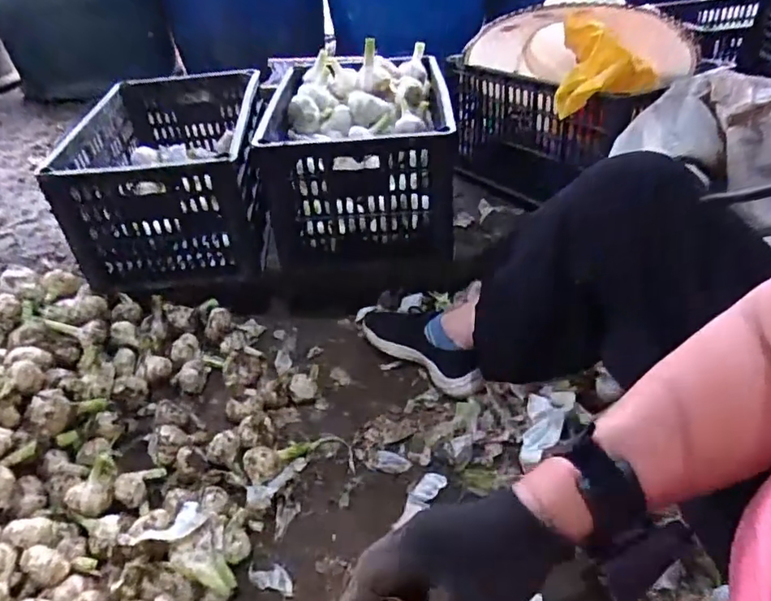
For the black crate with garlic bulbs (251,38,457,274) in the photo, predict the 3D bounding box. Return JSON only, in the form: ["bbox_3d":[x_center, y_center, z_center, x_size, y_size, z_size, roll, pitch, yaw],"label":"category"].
[{"bbox_3d":[-0.044,-0.258,1.023,0.308,0.248,0.386,-5,39,0],"label":"black crate with garlic bulbs"}]

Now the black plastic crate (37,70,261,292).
[{"bbox_3d":[-0.391,-0.237,1.049,0.298,0.236,0.424,-6,39,-1],"label":"black plastic crate"}]

